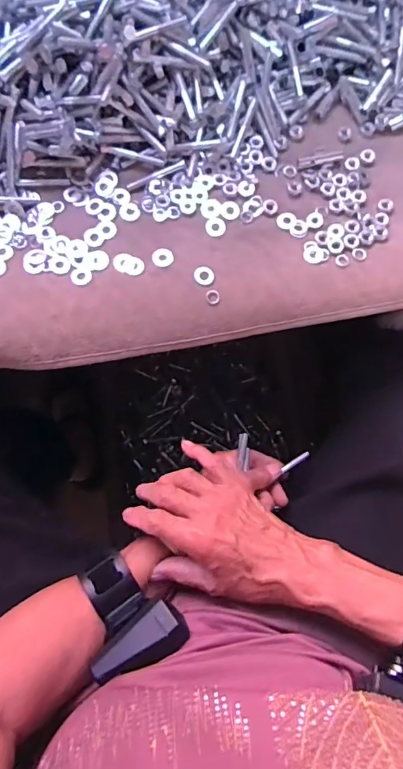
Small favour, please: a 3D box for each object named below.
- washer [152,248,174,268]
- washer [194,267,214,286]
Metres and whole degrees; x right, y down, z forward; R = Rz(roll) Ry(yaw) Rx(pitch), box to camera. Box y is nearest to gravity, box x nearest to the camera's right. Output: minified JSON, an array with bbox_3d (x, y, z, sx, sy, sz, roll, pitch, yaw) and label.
[{"bbox_3d":[-0.034,-0.112,0.406,0.018,0.004,0.018,0,79,-1],"label":"washer"},{"bbox_3d":[0.002,-0.095,0.406,0.017,0.004,0.018,0,77,-1],"label":"washer"}]

